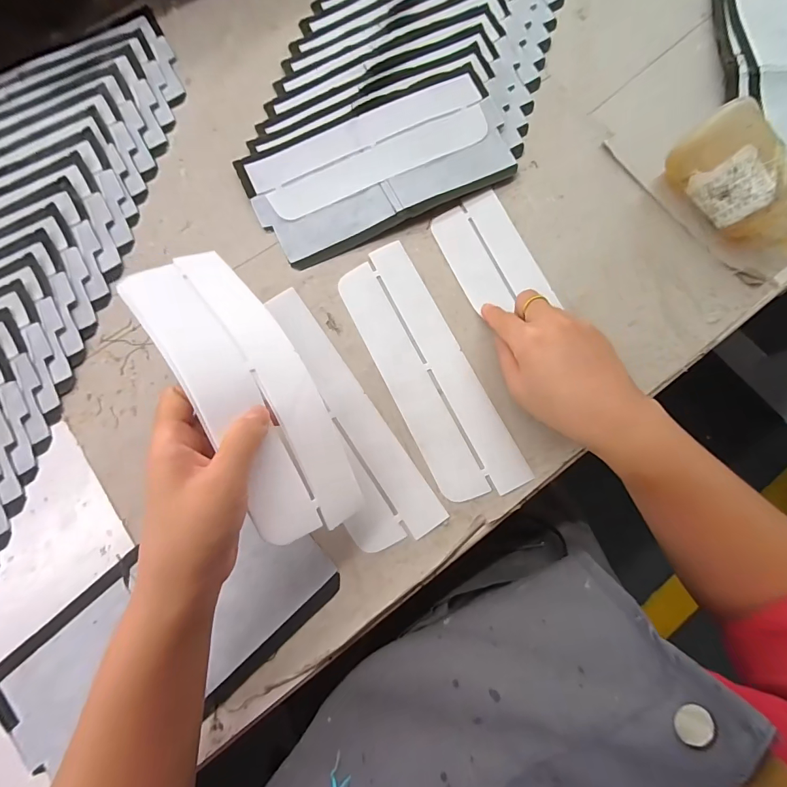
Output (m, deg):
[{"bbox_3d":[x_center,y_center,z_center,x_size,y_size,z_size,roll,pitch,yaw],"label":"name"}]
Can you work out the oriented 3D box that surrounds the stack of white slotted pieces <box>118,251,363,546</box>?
[{"bbox_3d":[-0.098,-0.004,0.261,0.073,0.049,0.210,-29,92,-34],"label":"stack of white slotted pieces"}]

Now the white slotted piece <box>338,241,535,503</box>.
[{"bbox_3d":[0.026,-0.020,0.323,0.070,0.005,0.220,-25,79,-5],"label":"white slotted piece"}]

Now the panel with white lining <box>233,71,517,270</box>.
[{"bbox_3d":[-0.011,-0.209,0.362,0.238,0.011,0.116,-24,79,-5],"label":"panel with white lining"}]

